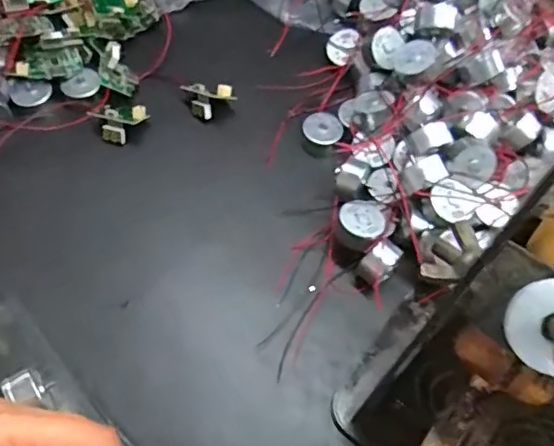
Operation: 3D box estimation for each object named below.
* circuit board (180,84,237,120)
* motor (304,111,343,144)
[{"bbox_3d":[-0.043,-0.074,0.336,0.033,0.020,0.014,13,61,6],"label":"circuit board"},{"bbox_3d":[0.027,-0.055,0.333,0.022,0.009,0.022,1,60,-1],"label":"motor"}]

